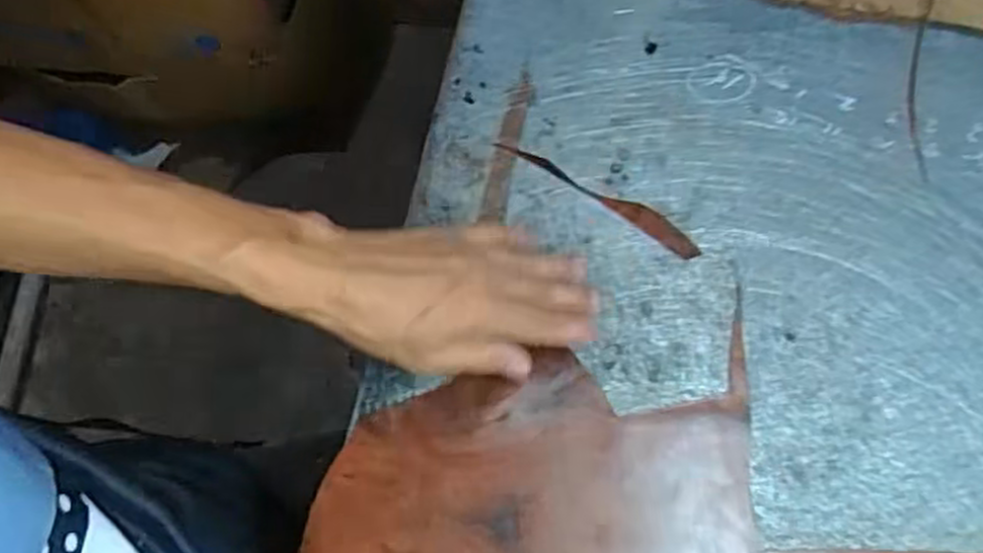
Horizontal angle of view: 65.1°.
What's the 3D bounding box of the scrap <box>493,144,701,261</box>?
[{"bbox_3d":[0.070,-0.053,0.501,0.145,0.004,0.016,31,73,11],"label":"scrap"}]

